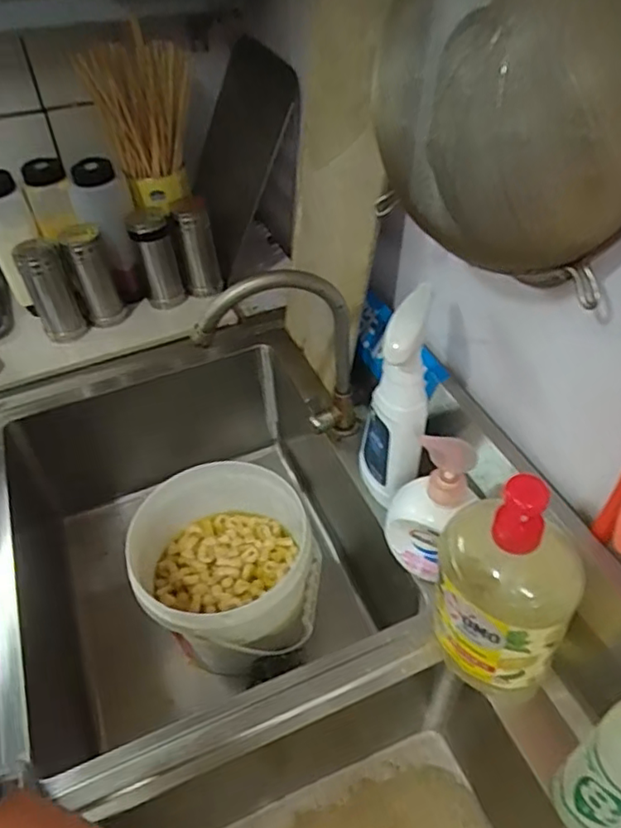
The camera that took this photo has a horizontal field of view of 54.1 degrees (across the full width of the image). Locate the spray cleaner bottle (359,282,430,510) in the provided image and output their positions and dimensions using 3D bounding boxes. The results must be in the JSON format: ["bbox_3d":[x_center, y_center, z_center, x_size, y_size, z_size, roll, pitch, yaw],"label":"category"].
[{"bbox_3d":[0.092,-0.005,0.685,0.065,0.252,0.108,0,45,3],"label":"spray cleaner bottle"}]

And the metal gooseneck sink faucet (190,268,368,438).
[{"bbox_3d":[-0.030,-0.061,0.779,0.210,0.274,0.038,-17,47,-14],"label":"metal gooseneck sink faucet"}]

